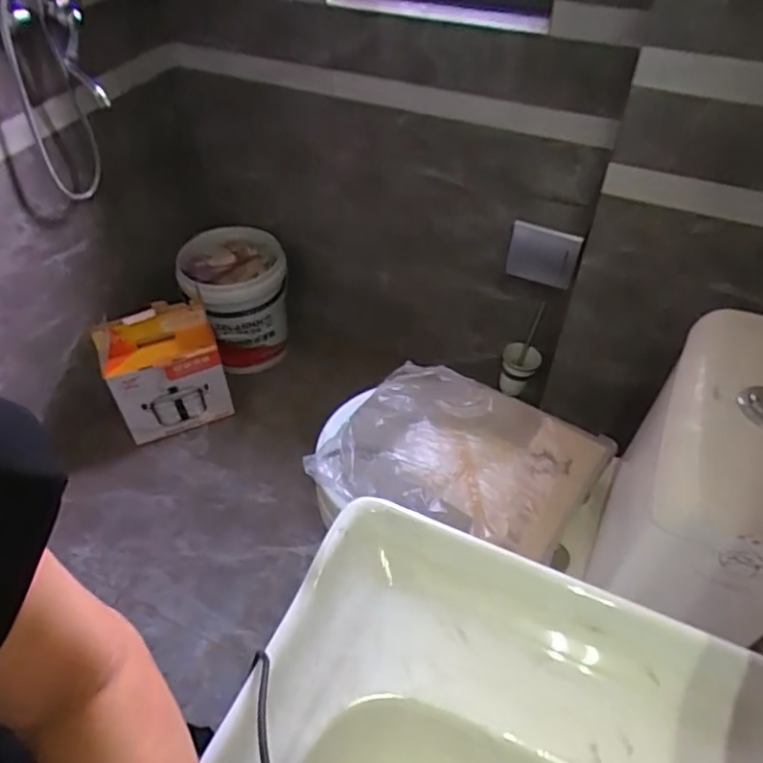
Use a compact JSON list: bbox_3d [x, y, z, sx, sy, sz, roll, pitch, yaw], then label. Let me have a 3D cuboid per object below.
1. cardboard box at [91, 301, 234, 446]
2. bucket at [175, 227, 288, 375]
[{"bbox_3d":[-0.577,-0.024,1.630,0.280,0.356,0.173,-13,49,-11],"label":"cardboard box"},{"bbox_3d":[-0.420,-0.234,1.782,0.292,0.330,0.299,0,47,1],"label":"bucket"}]

